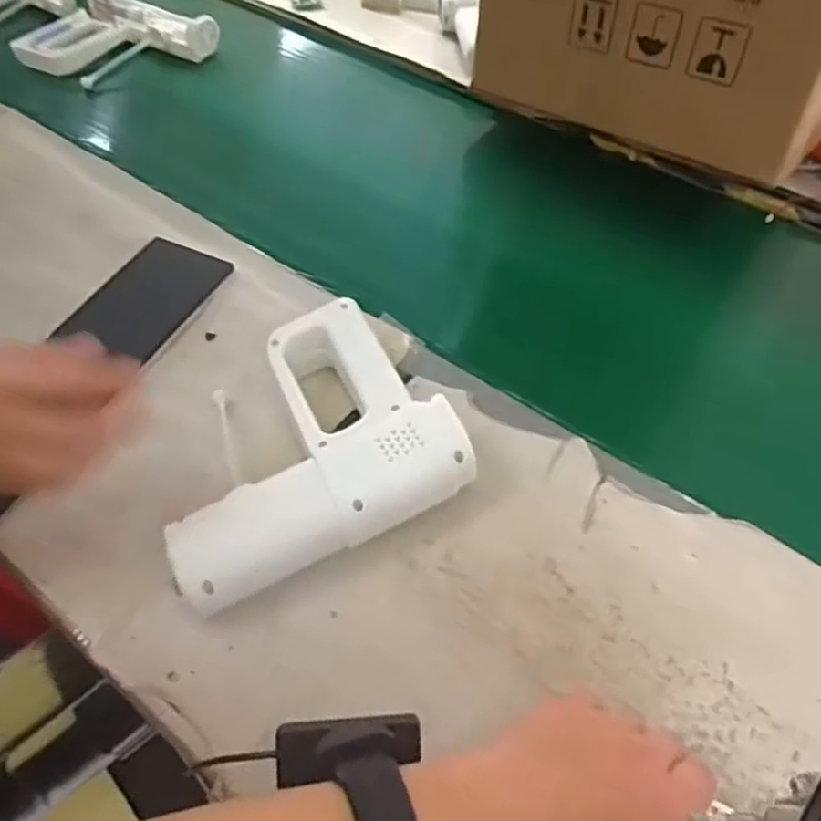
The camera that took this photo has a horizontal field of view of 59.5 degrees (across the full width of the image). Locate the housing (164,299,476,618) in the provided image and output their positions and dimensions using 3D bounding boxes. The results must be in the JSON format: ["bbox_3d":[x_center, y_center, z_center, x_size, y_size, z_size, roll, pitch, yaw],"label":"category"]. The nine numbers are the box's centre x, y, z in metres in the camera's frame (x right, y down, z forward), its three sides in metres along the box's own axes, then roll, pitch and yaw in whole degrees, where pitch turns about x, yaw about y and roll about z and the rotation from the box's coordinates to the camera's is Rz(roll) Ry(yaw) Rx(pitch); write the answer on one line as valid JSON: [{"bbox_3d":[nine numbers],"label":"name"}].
[{"bbox_3d":[-0.086,0.024,0.524,0.204,0.065,0.184,-22,54,-16],"label":"housing"}]

